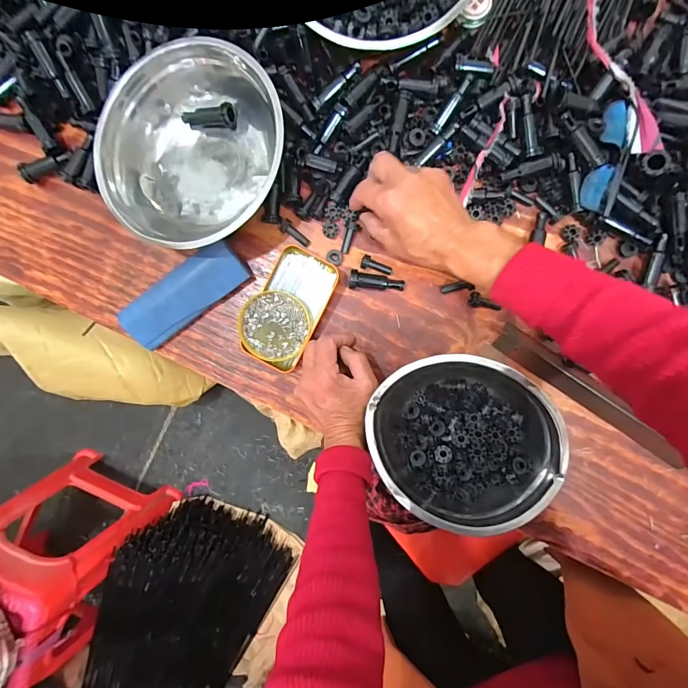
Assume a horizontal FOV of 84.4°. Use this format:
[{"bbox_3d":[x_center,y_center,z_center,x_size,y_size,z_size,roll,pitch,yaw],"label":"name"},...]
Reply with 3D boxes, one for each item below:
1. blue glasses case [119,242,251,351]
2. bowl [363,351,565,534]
[{"bbox_3d":[-0.196,-0.062,0.465,0.156,0.030,0.062,-36,85,1],"label":"blue glasses case"},{"bbox_3d":[0.137,0.111,0.438,0.213,0.077,0.177,40,90,5],"label":"bowl"}]

